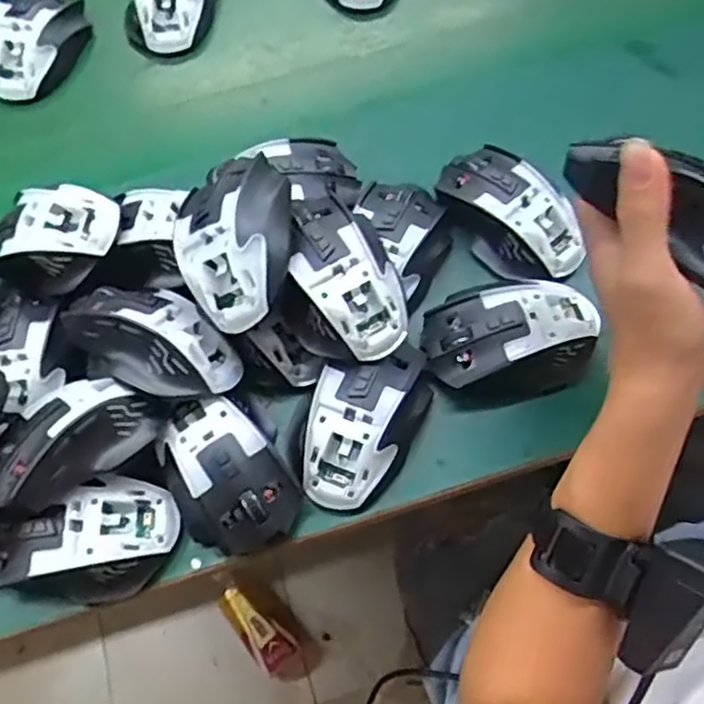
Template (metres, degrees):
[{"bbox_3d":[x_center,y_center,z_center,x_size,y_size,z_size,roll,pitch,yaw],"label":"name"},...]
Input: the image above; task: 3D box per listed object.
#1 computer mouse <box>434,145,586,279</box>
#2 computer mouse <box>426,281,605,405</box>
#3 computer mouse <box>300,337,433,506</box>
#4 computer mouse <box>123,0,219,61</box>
[{"bbox_3d":[0.110,-0.099,0.489,0.065,0.033,0.114,-40,71,-14],"label":"computer mouse"},{"bbox_3d":[0.107,-0.011,0.455,0.117,0.041,0.078,-3,66,1],"label":"computer mouse"},{"bbox_3d":[0.006,0.041,0.433,0.066,0.037,0.111,22,69,11],"label":"computer mouse"},{"bbox_3d":[-0.157,-0.314,0.610,0.079,0.039,0.118,2,66,3],"label":"computer mouse"}]

